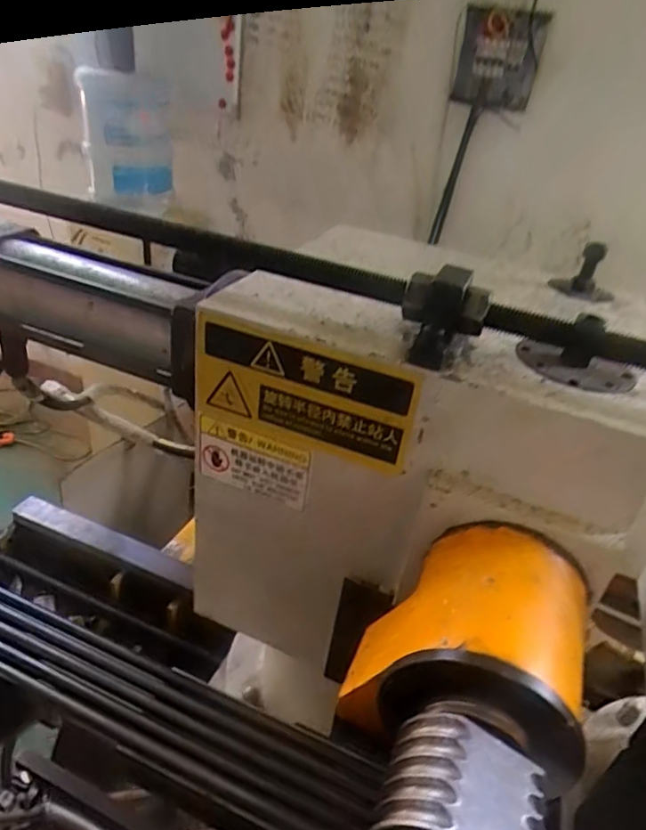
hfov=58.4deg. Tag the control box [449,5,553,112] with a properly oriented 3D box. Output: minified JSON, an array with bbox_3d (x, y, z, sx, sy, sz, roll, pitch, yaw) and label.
[{"bbox_3d":[0.402,-0.811,1.324,0.183,0.190,0.041,11,33,5],"label":"control box"}]

